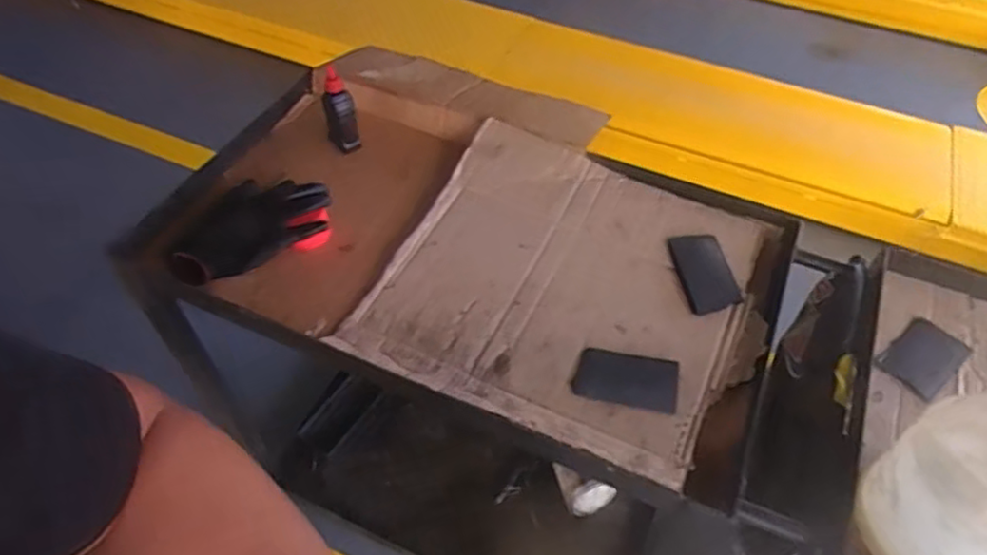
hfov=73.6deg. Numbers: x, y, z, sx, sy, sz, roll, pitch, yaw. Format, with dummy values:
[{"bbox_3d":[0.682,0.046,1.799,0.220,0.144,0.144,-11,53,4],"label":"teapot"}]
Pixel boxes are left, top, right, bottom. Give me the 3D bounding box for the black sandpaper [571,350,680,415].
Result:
[{"bbox_3d":[0.157,0.118,0.777,0.116,0.010,0.070,9,50,9],"label":"black sandpaper"}]

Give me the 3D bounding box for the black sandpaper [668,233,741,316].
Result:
[{"bbox_3d":[0.281,-0.007,0.882,0.071,0.009,0.127,-8,50,-5],"label":"black sandpaper"}]

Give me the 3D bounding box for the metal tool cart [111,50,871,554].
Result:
[{"bbox_3d":[-0.017,0.168,1.230,1.139,0.845,0.539,20,56,17],"label":"metal tool cart"}]

